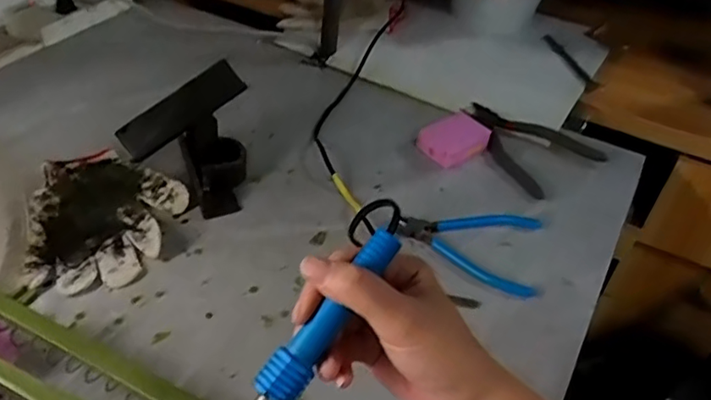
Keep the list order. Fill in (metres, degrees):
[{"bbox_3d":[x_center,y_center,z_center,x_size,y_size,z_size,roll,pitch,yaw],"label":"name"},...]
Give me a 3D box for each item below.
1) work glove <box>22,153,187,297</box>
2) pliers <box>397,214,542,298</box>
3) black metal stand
[{"bbox_3d":[-0.251,0.011,0.603,0.144,0.020,0.191,-12,44,-17],"label":"work glove"},{"bbox_3d":[0.111,0.039,0.585,0.138,0.017,0.109,13,42,11],"label":"pliers"},{"bbox_3d":[-0.155,-0.055,0.619,0.135,0.132,0.057,-35,17,-6],"label":"black metal stand"}]

